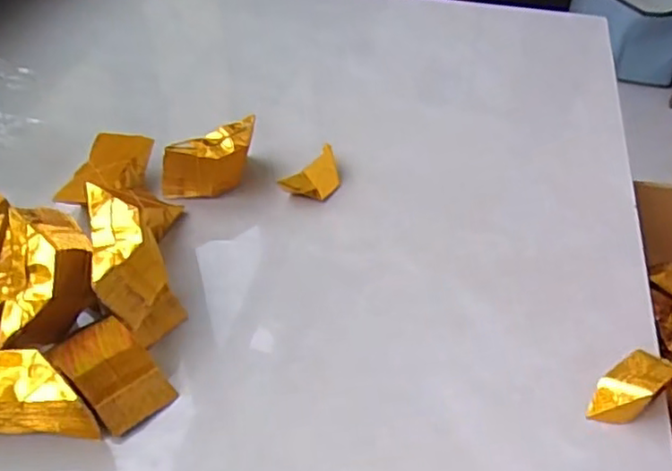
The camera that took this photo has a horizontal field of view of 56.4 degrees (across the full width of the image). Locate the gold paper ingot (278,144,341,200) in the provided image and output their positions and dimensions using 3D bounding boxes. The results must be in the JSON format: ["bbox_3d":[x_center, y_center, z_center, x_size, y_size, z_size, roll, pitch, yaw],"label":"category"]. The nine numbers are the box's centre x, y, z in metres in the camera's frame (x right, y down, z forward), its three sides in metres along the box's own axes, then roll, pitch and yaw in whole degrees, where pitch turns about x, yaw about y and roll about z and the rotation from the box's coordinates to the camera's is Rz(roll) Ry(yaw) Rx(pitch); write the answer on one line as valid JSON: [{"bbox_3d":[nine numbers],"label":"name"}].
[{"bbox_3d":[-0.017,-0.050,0.545,0.030,0.024,0.062,32,52,28],"label":"gold paper ingot"}]

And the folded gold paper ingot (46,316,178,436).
[{"bbox_3d":[-0.139,0.085,0.388,0.066,0.035,0.045,30,51,27],"label":"folded gold paper ingot"}]

